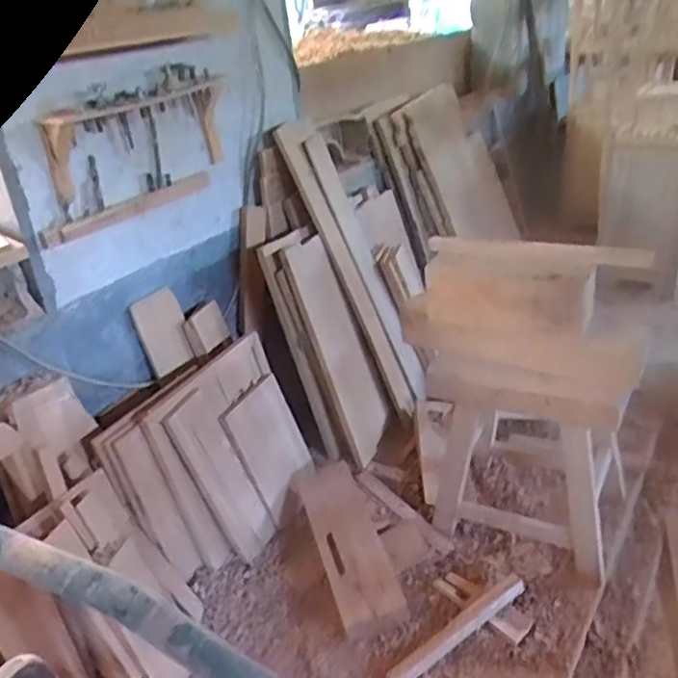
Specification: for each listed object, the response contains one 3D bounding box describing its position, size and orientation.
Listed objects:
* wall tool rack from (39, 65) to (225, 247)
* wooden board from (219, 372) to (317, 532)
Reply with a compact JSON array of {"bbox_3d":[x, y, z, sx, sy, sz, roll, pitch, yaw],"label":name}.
[{"bbox_3d":[-0.458,-0.445,1.533,0.057,0.280,0.504,14,34,35],"label":"wall tool rack"},{"bbox_3d":[-0.184,0.298,1.871,0.020,0.343,0.234,-7,26,42],"label":"wooden board"}]

